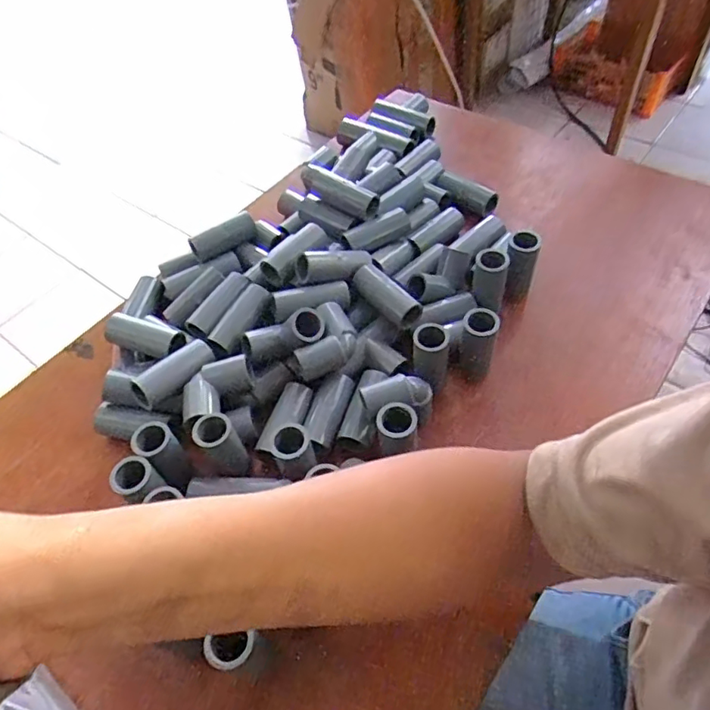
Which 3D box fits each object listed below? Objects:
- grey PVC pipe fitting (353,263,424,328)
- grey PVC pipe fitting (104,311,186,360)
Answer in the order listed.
[{"bbox_3d":[0.032,-0.056,0.520,0.027,0.025,0.075,-39,58,-22],"label":"grey PVC pipe fitting"},{"bbox_3d":[-0.192,-0.017,0.511,0.072,0.023,0.026,13,55,16],"label":"grey PVC pipe fitting"}]

